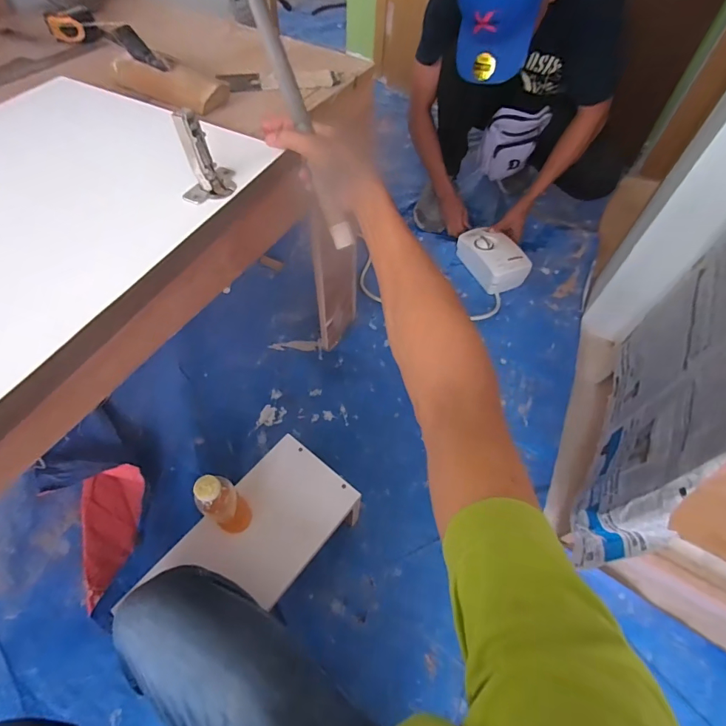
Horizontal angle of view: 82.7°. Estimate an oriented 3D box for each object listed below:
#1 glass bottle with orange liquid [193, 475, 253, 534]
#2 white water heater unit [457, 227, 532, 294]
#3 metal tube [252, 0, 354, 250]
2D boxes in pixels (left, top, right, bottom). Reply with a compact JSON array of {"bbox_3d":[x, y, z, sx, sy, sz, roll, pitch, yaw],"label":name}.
[{"bbox_3d":[-0.198,0.215,0.604,0.044,0.191,0.055,36,62,20],"label":"glass bottle with orange liquid"},{"bbox_3d":[0.386,-0.312,1.227,0.129,0.081,0.212,-16,58,-13],"label":"white water heater unit"},{"bbox_3d":[-0.075,-0.288,0.474,0.022,0.023,0.321,-21,97,-16],"label":"metal tube"}]

